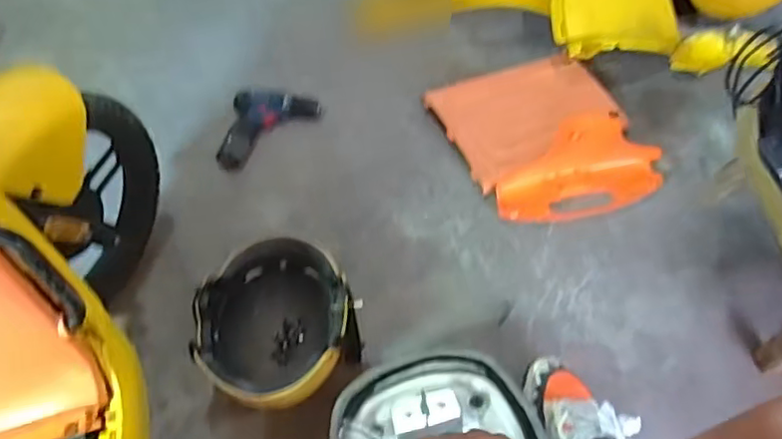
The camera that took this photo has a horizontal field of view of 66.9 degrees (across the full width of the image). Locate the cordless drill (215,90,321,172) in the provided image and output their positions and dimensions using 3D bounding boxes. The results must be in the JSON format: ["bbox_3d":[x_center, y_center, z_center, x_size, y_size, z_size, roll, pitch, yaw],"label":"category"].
[{"bbox_3d":[-0.249,-0.190,1.201,0.185,0.060,0.186,4,57,5],"label":"cordless drill"}]

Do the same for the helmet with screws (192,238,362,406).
[{"bbox_3d":[-0.170,0.161,0.897,0.237,0.166,0.241,-2,56,3],"label":"helmet with screws"}]

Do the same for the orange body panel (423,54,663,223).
[{"bbox_3d":[0.304,-0.172,1.142,0.337,0.087,0.383,-22,57,-10],"label":"orange body panel"}]

